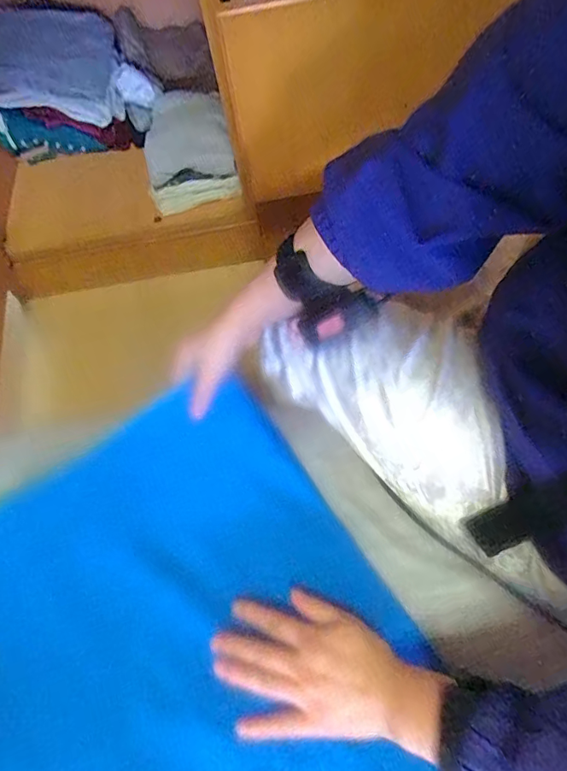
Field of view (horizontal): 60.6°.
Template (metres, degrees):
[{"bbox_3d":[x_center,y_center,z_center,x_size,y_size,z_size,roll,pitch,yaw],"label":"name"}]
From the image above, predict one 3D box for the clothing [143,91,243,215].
[{"bbox_3d":[-0.211,-0.523,1.079,0.199,0.109,0.258,-15,63,-1],"label":"clothing"}]

